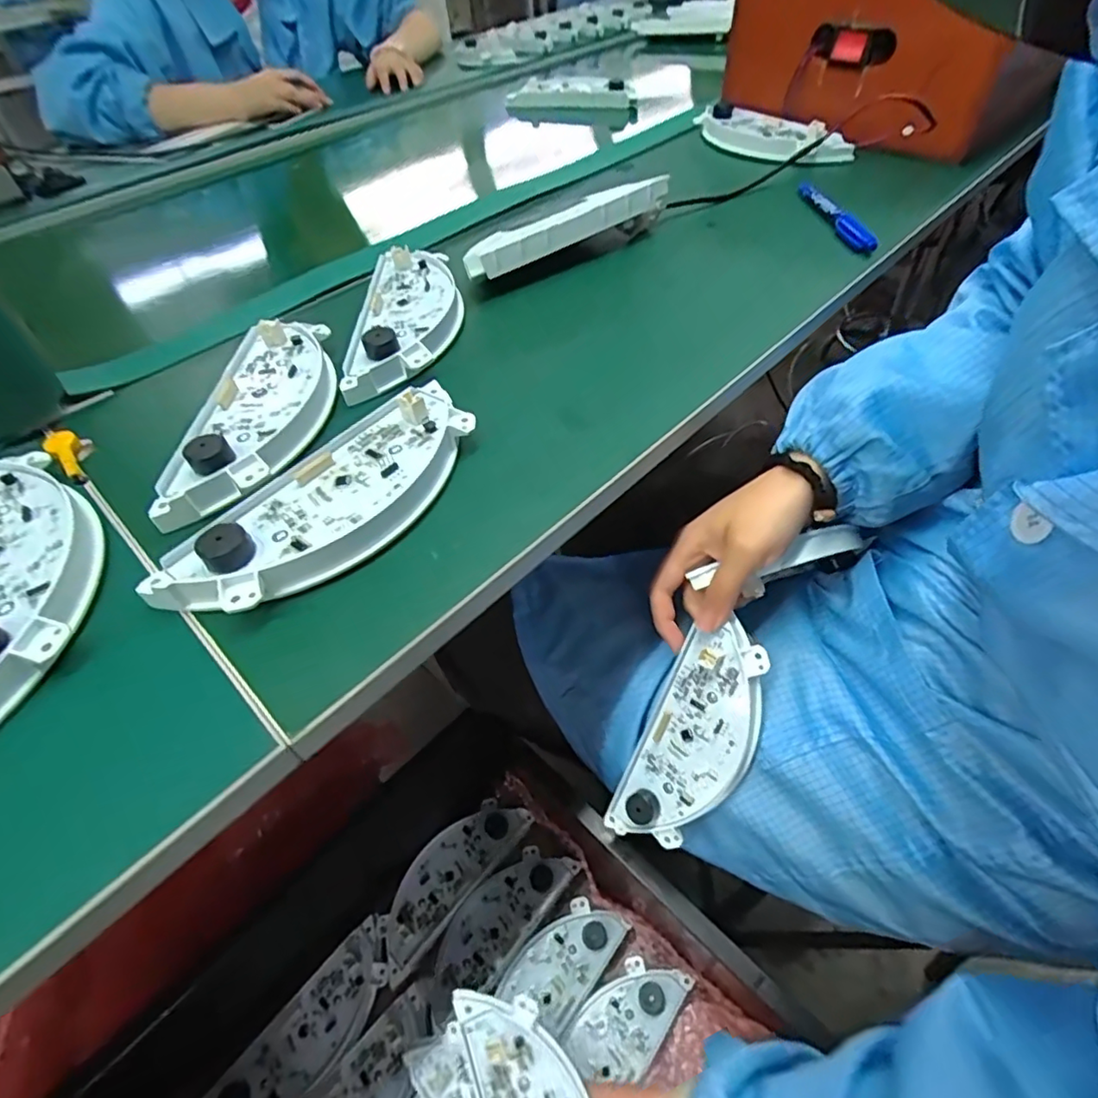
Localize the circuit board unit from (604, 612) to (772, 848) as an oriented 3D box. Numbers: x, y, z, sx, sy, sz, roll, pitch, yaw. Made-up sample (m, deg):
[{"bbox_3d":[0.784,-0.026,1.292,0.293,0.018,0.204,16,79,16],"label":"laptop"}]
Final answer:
[{"bbox_3d":[0.094,0.130,0.387,0.070,0.166,0.023,31,16,28],"label":"circuit board unit"}]

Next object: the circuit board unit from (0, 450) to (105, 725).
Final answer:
[{"bbox_3d":[-0.247,0.008,0.266,0.069,0.021,0.166,-29,53,-19],"label":"circuit board unit"}]

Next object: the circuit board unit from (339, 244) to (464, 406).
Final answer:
[{"bbox_3d":[-0.094,-0.161,0.395,0.067,0.023,0.167,-3,49,3],"label":"circuit board unit"}]

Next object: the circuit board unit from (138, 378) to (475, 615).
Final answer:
[{"bbox_3d":[-0.100,-0.027,0.283,0.067,0.022,0.172,28,57,26],"label":"circuit board unit"}]

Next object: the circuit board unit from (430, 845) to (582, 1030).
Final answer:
[{"bbox_3d":[-0.049,0.343,0.534,0.062,0.010,0.163,32,59,28],"label":"circuit board unit"}]

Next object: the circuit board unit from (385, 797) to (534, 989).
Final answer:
[{"bbox_3d":[-0.097,0.309,0.556,0.063,0.013,0.172,33,59,29],"label":"circuit board unit"}]

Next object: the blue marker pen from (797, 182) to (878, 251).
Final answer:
[{"bbox_3d":[0.233,-0.276,0.476,0.011,0.013,0.127,-8,49,-2],"label":"blue marker pen"}]

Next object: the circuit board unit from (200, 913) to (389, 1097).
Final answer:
[{"bbox_3d":[-0.202,0.410,0.490,0.063,0.011,0.179,33,59,29],"label":"circuit board unit"}]

